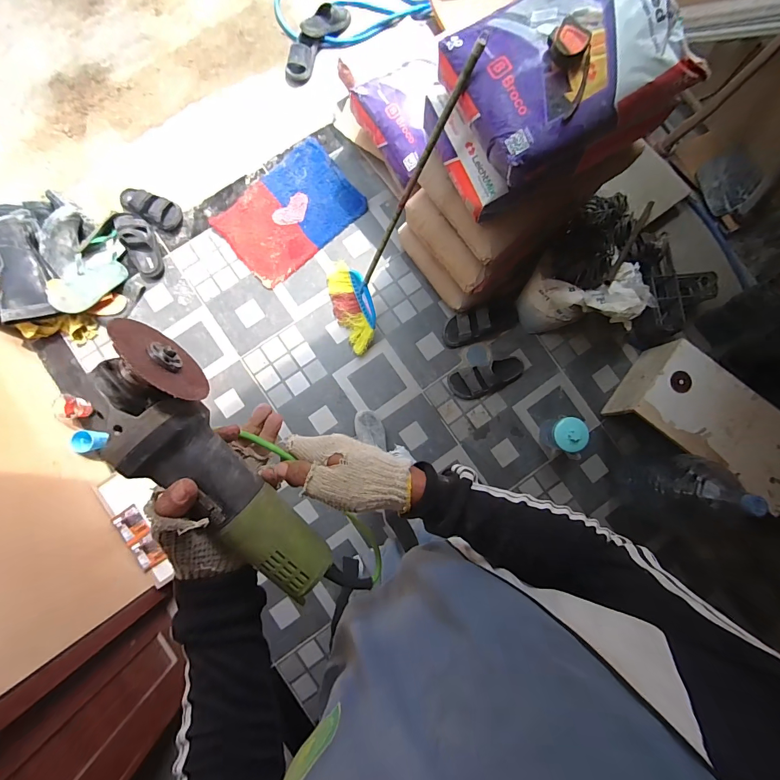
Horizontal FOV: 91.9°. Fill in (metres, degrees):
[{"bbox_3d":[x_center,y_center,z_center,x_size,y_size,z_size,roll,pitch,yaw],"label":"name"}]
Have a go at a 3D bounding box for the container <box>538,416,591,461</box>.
[{"bbox_3d":[0.636,0.166,1.375,0.131,0.164,0.127,0,84,-2],"label":"container"}]

